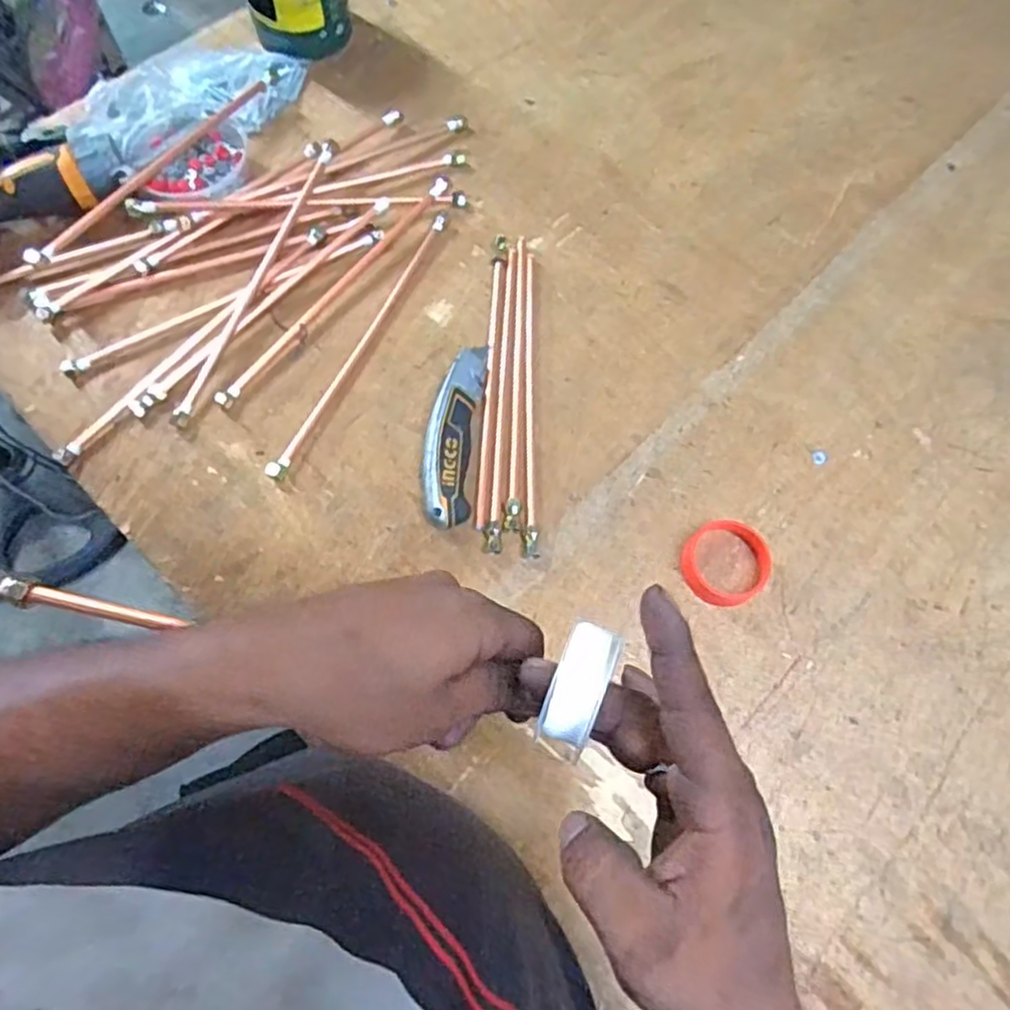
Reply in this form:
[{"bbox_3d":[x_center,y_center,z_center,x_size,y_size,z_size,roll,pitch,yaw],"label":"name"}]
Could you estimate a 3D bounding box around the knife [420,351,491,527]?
[{"bbox_3d":[-0.044,-0.063,0.599,0.042,0.025,0.170,6,70,1],"label":"knife"}]

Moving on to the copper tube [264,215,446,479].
[{"bbox_3d":[-0.129,-0.152,0.637,0.015,0.010,0.304,25,72,8],"label":"copper tube"}]

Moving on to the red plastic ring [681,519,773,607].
[{"bbox_3d":[0.181,0.048,0.572,0.070,0.021,0.066,0,70,-1],"label":"red plastic ring"}]

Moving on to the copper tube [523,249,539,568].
[{"bbox_3d":[0.023,-0.097,0.623,0.012,0.007,0.298,0,70,-1],"label":"copper tube"}]

